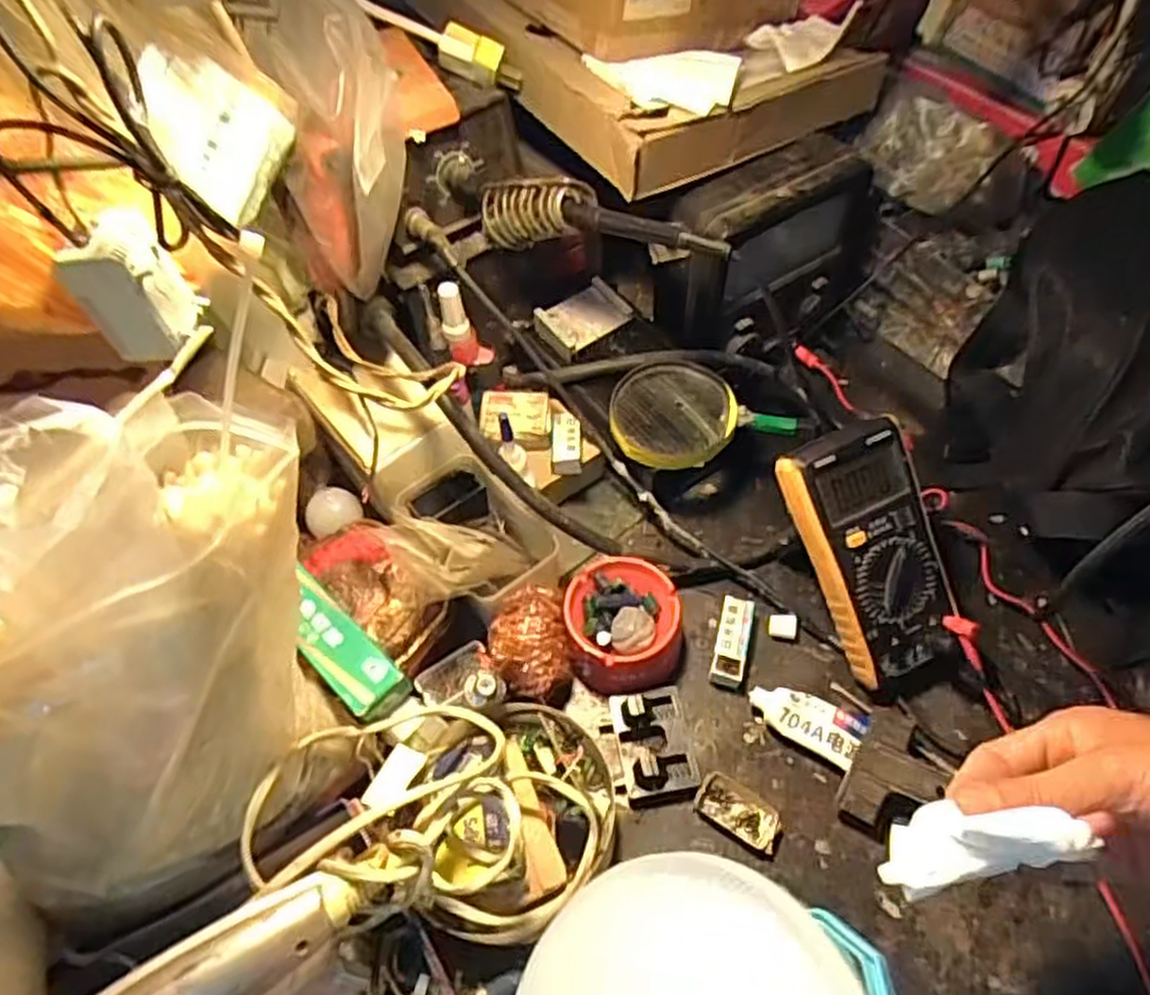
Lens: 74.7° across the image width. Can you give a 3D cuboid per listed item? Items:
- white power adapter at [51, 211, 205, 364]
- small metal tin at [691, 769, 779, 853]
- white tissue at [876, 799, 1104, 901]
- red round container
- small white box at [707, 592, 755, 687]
[{"bbox_3d":[-0.198,-0.096,0.338,0.036,0.056,0.033,4,57,4],"label":"white power adapter"},{"bbox_3d":[0.103,0.198,0.478,0.052,0.009,0.028,27,61,18],"label":"small metal tin"},{"bbox_3d":[0.171,0.147,0.320,0.082,0.018,0.034,-29,49,32],"label":"white tissue"},{"bbox_3d":[0.033,0.092,0.532,0.076,0.045,0.085,-4,56,-2],"label":"red round container"},{"bbox_3d":[0.112,0.104,0.539,0.022,0.022,0.061,13,57,9],"label":"small white box"}]

